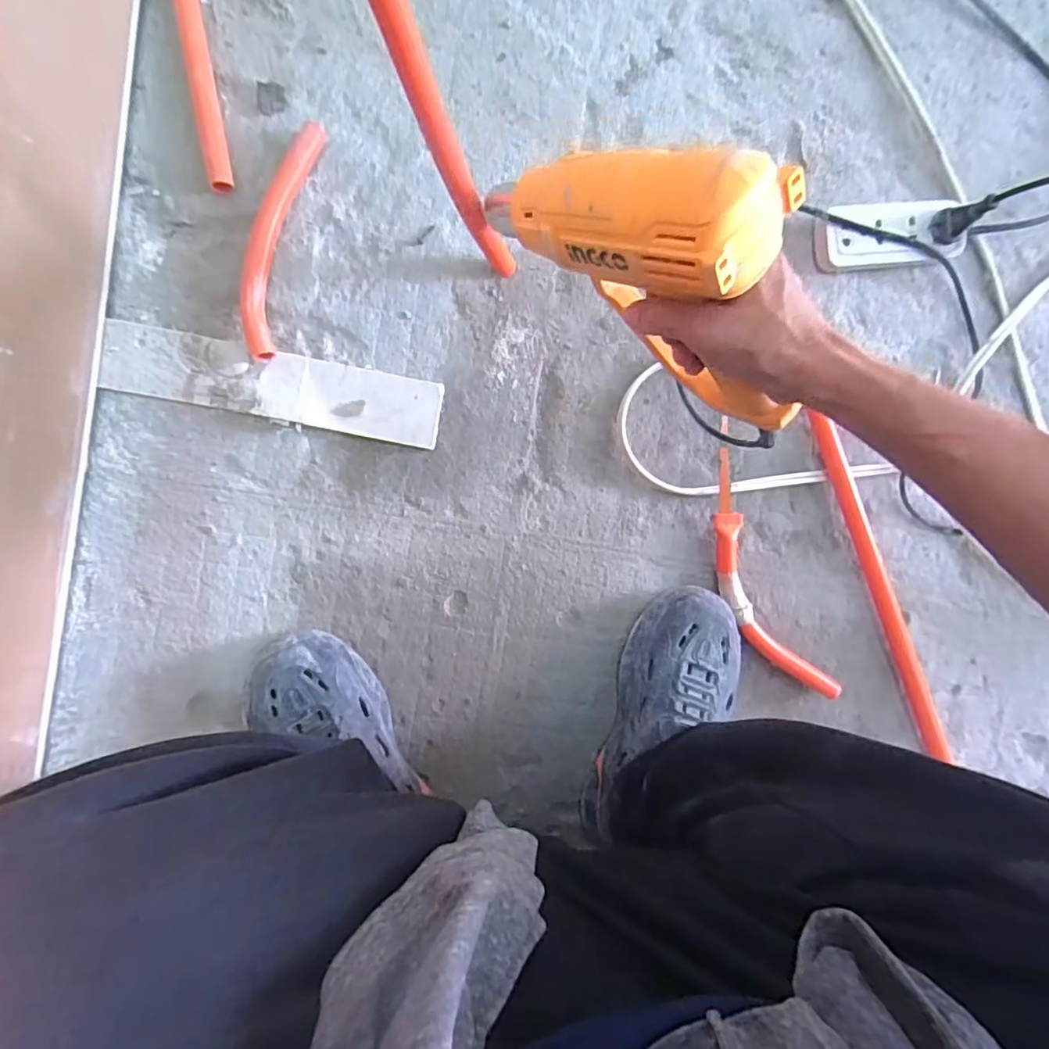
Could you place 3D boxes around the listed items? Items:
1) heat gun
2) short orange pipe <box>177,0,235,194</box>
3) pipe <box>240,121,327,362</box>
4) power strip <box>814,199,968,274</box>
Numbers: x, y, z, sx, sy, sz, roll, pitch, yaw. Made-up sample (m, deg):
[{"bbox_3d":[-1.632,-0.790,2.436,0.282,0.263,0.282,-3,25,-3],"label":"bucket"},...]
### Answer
[{"bbox_3d":[0.100,-0.156,0.353,0.078,0.148,0.251,-44,98,-5],"label":"heat gun"},{"bbox_3d":[-0.284,-0.411,0.492,0.020,0.019,0.234,-10,94,-8],"label":"short orange pipe"},{"bbox_3d":[-0.222,-0.252,0.509,0.042,0.024,0.208,14,90,-9],"label":"pipe"},{"bbox_3d":[0.378,-0.303,0.591,0.159,0.032,0.067,-10,94,-8],"label":"power strip"}]

